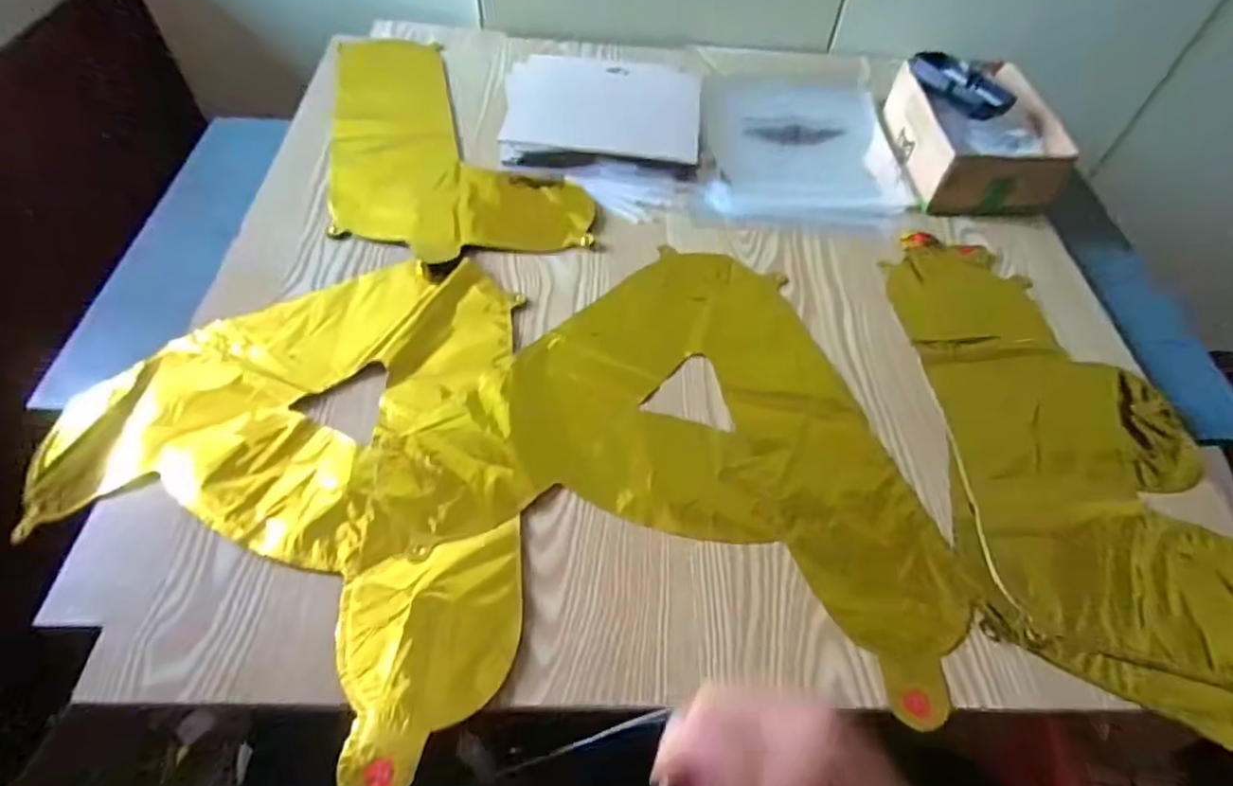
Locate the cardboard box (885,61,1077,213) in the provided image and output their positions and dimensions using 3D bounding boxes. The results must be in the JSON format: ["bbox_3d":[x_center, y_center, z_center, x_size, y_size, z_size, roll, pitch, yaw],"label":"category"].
[{"bbox_3d":[0.376,-0.273,0.684,0.133,0.066,0.182,1,54,-3],"label":"cardboard box"}]

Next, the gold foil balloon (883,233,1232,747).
[{"bbox_3d":[0.343,0.028,0.494,0.210,0.014,0.425,2,54,-2],"label":"gold foil balloon"}]

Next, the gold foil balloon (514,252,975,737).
[{"bbox_3d":[0.107,0.027,0.489,0.358,0.009,0.268,36,60,20],"label":"gold foil balloon"}]

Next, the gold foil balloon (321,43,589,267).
[{"bbox_3d":[-0.185,-0.277,0.686,0.231,0.010,0.390,-13,56,-12],"label":"gold foil balloon"}]

